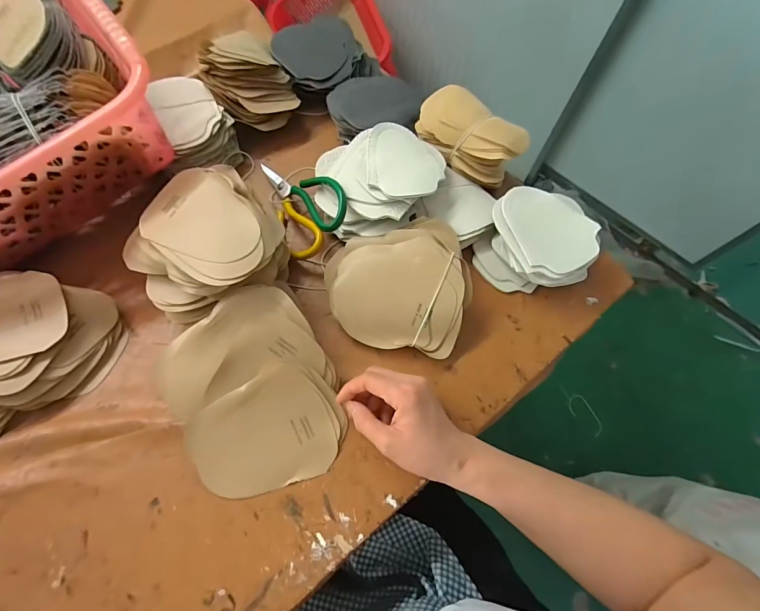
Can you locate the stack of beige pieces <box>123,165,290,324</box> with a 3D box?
[{"bbox_3d":[-0.196,-0.066,0.393,0.167,0.082,0.144,-17,67,-11],"label":"stack of beige pieces"}]

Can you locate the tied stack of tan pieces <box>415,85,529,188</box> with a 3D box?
[{"bbox_3d":[0.121,-0.233,0.481,0.070,0.069,0.141,-39,73,-18],"label":"tied stack of tan pieces"}]

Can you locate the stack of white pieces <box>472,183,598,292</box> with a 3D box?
[{"bbox_3d":[0.197,-0.079,0.447,0.131,0.064,0.123,20,66,6],"label":"stack of white pieces"}]

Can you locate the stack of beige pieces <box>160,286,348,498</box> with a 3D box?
[{"bbox_3d":[-0.126,0.090,0.362,0.155,0.019,0.193,-29,91,-12],"label":"stack of beige pieces"}]

